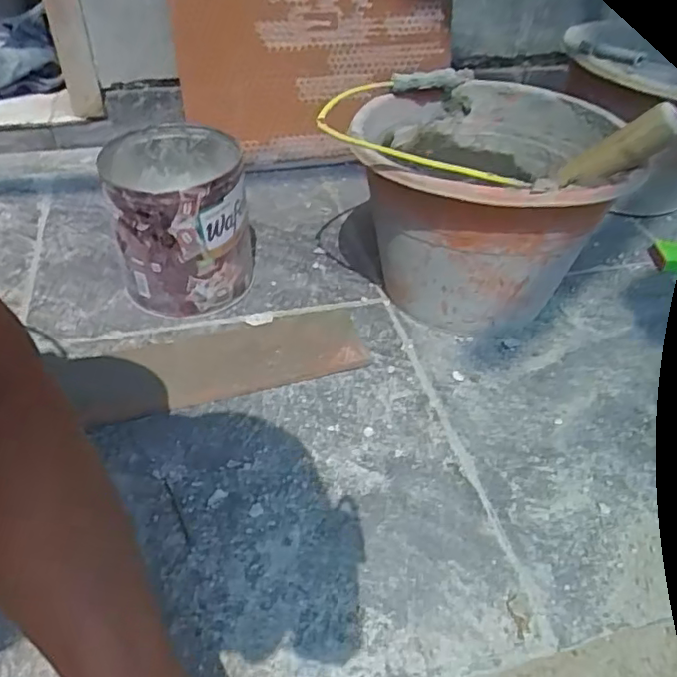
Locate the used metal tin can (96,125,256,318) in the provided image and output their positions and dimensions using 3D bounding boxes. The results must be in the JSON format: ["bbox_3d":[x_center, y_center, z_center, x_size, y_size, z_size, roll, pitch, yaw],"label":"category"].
[{"bbox_3d":[-0.176,-0.130,0.662,0.143,0.153,0.164,-10,44,-13],"label":"used metal tin can"}]

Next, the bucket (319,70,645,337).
[{"bbox_3d":[0.144,-0.136,0.647,0.255,0.202,0.255,6,42,4],"label":"bucket"}]

